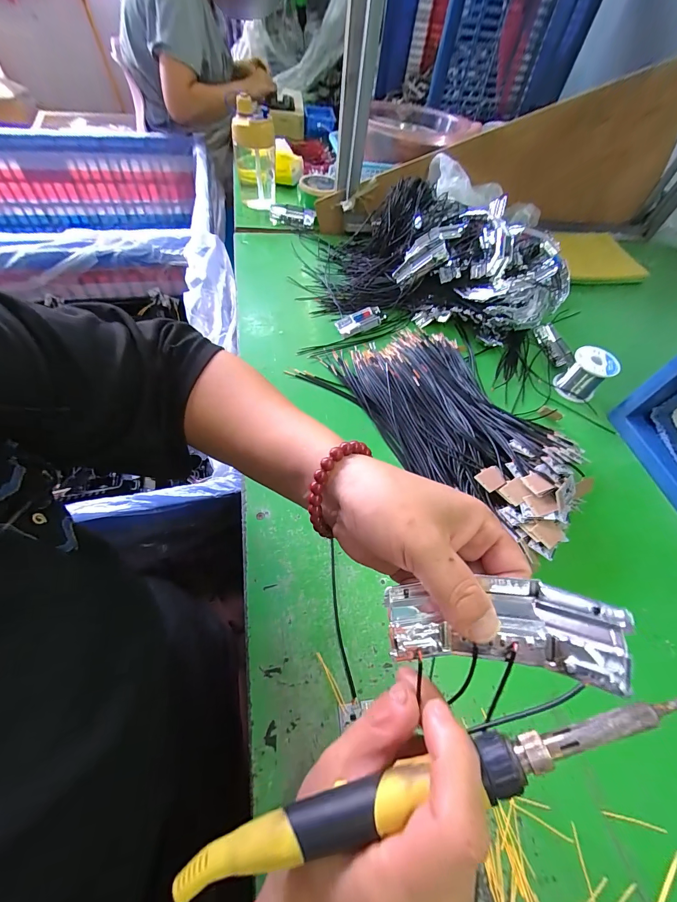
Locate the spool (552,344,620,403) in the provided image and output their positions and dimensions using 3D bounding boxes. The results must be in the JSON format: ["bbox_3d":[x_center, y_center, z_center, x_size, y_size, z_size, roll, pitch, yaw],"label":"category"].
[{"bbox_3d":[0.386,-0.121,0.543,0.061,0.062,0.061,-37,66,-26],"label":"spool"}]

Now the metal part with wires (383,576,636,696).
[{"bbox_3d":[0.072,0.081,0.161,0.097,0.021,0.040,-4,54,15],"label":"metal part with wires"}]

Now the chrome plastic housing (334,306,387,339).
[{"bbox_3d":[0.040,-0.221,0.593,0.091,0.019,0.035,-26,62,-21],"label":"chrome plastic housing"}]

